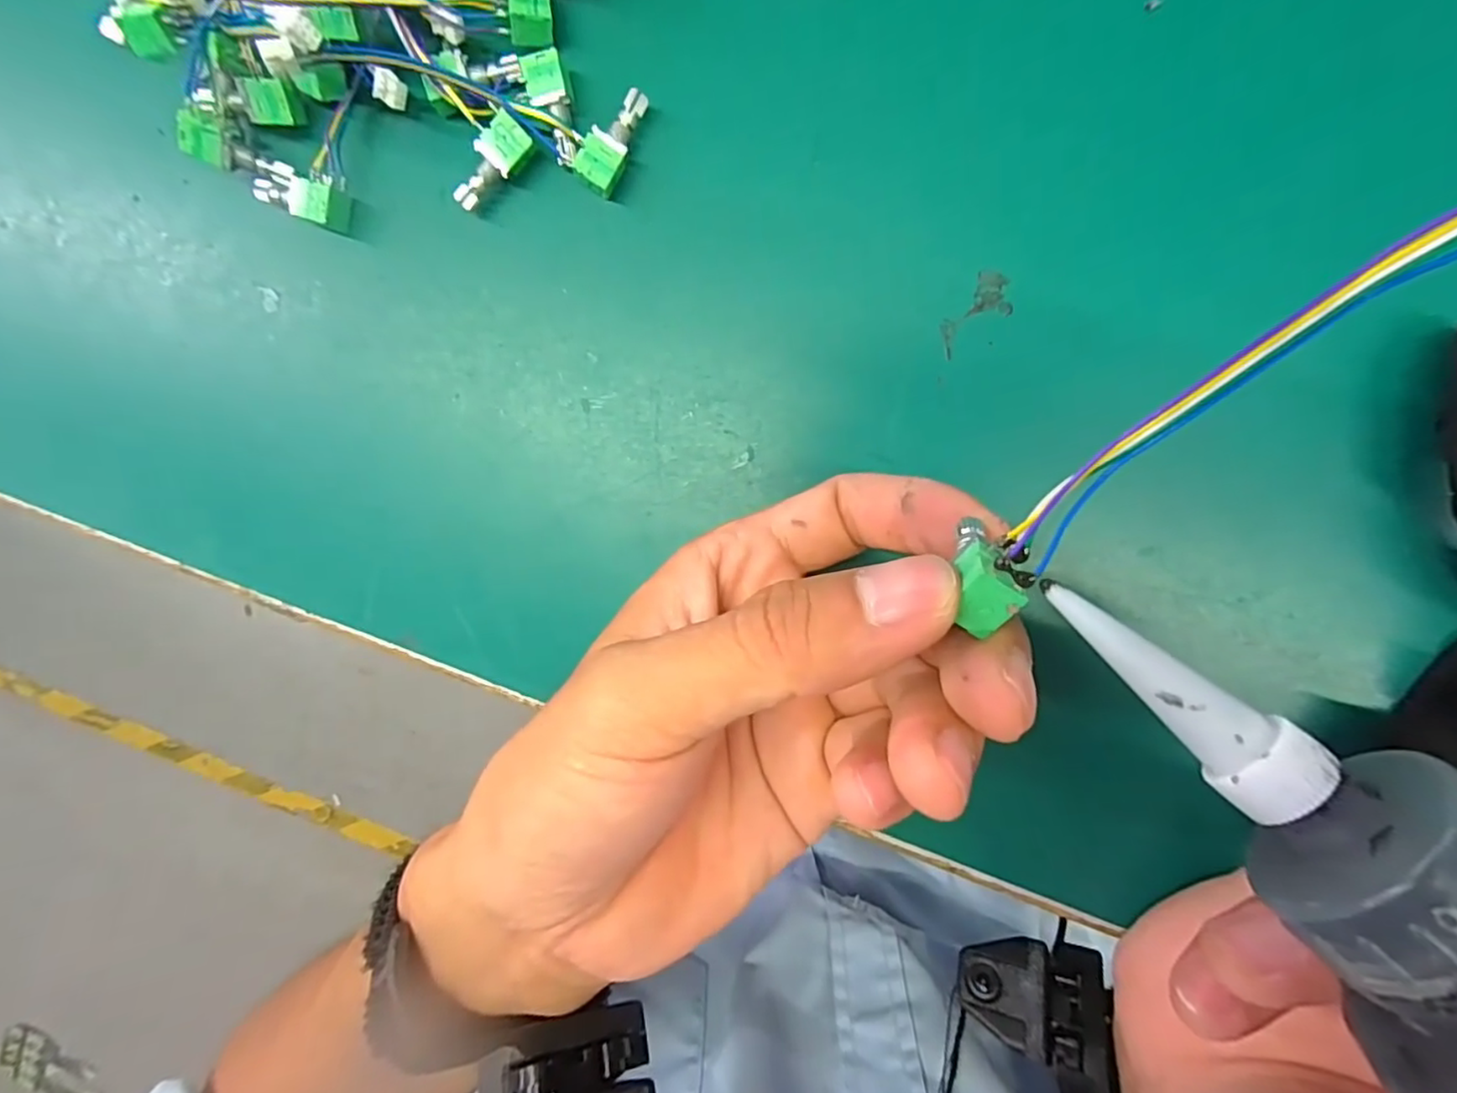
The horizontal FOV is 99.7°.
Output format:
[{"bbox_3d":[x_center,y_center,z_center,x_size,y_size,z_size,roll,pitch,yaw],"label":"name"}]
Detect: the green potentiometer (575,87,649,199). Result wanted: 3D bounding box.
[{"bbox_3d":[-0.033,-0.116,0.177,0.012,0.013,0.030,27,97,5],"label":"green potentiometer"}]

